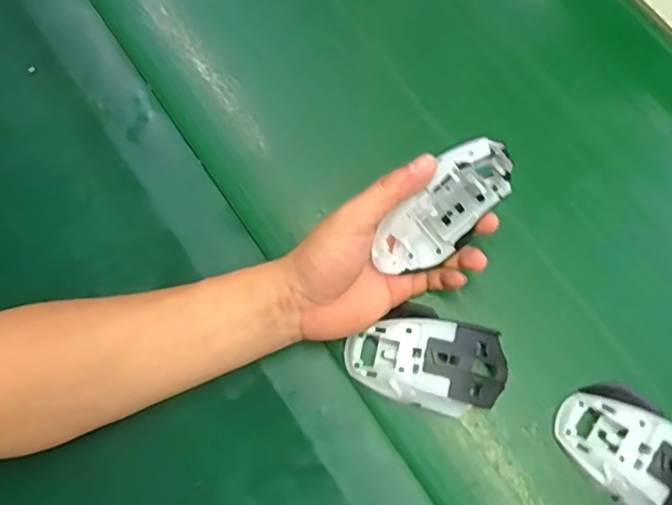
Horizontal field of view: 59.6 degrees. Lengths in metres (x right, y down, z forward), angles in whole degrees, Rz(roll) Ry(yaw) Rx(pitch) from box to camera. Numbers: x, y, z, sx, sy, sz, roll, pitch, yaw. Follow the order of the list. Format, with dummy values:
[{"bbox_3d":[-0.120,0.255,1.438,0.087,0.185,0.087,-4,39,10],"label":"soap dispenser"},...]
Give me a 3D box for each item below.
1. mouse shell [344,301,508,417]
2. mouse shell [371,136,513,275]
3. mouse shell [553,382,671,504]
[{"bbox_3d":[0.068,0.079,0.435,0.115,0.031,0.067,17,75,7],"label":"mouse shell"},{"bbox_3d":[0.071,-0.035,0.414,0.111,0.067,0.028,-45,46,15],"label":"mouse shell"},{"bbox_3d":[0.218,0.146,0.413,0.118,0.029,0.067,37,79,11],"label":"mouse shell"}]

